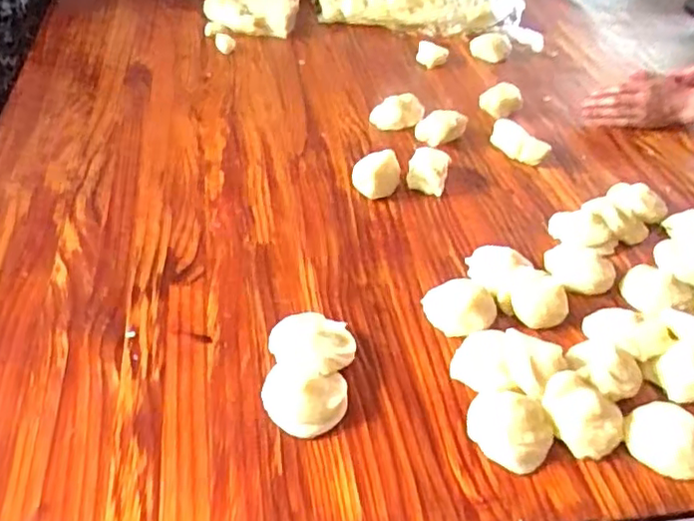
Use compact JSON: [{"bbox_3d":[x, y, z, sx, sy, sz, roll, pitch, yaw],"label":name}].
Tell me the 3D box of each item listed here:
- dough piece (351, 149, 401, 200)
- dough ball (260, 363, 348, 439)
[{"bbox_3d":[0.041,-0.123,0.914,0.067,0.046,0.053,9,41,2],"label":"dough piece"},{"bbox_3d":[-0.042,0.132,0.617,0.081,0.034,0.066,10,44,4],"label":"dough ball"}]

